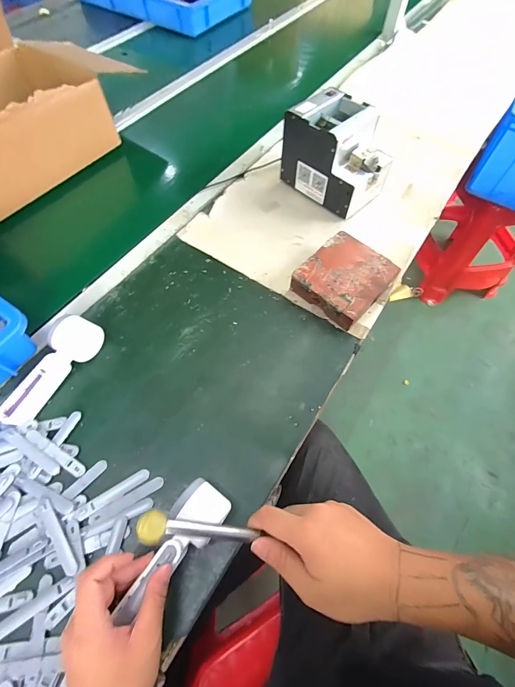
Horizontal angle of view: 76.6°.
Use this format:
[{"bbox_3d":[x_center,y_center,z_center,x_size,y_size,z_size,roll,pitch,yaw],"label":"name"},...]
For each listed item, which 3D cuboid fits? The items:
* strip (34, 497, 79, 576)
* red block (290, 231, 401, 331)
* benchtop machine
[{"bbox_3d":[-0.245,0.236,0.399,0.022,0.004,0.094,-35,74,-16],"label":"strip"},{"bbox_3d":[0.151,-0.111,0.571,0.134,0.044,0.147,38,68,18],"label":"red block"},{"bbox_3d":[0.160,-0.374,0.649,0.132,0.144,0.179,-41,70,-20],"label":"benchtop machine"}]

